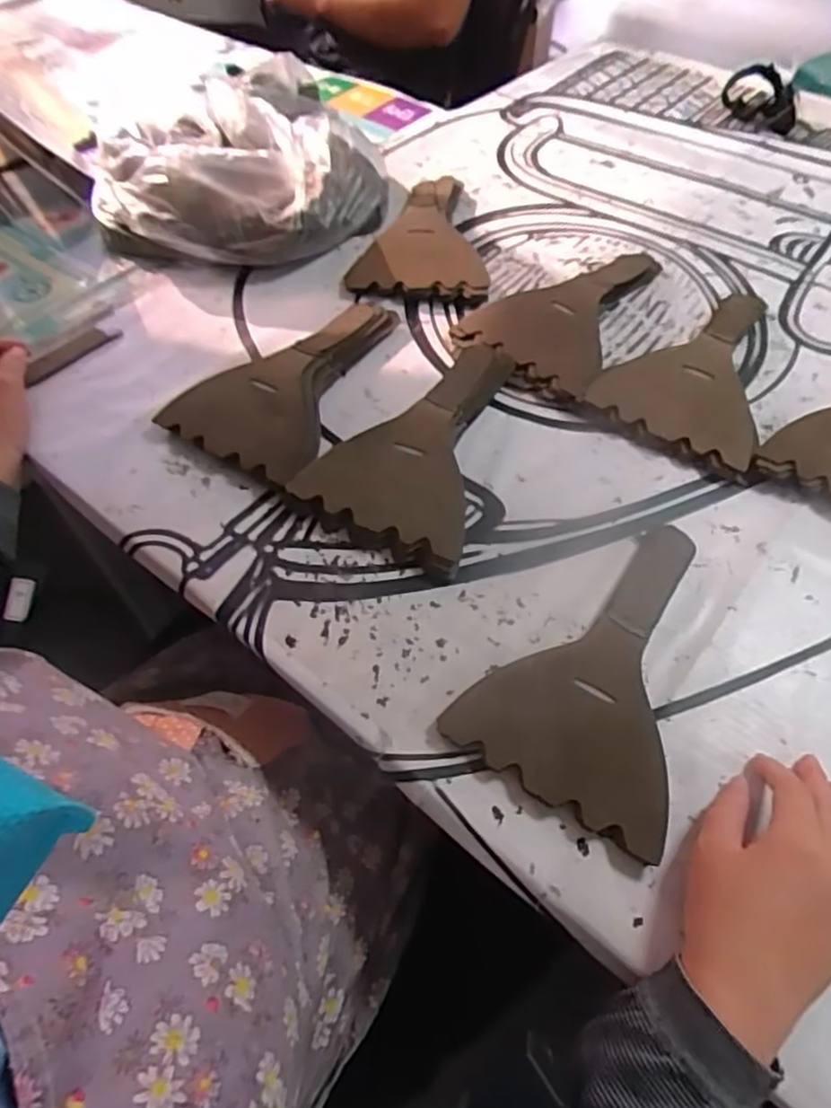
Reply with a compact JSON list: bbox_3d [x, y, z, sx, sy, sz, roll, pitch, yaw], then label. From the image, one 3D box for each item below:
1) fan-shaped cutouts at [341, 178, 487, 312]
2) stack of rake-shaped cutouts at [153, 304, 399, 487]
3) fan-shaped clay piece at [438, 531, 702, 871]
[{"bbox_3d":[0.016,-0.368,0.740,0.144,0.034,0.221,8,56,4],"label":"fan-shaped cutouts"},{"bbox_3d":[-0.101,-0.167,0.600,0.143,0.039,0.231,28,60,17],"label":"stack of rake-shaped cutouts"},{"bbox_3d":[0.141,0.065,0.451,0.139,0.028,0.235,30,60,18],"label":"fan-shaped clay piece"}]

